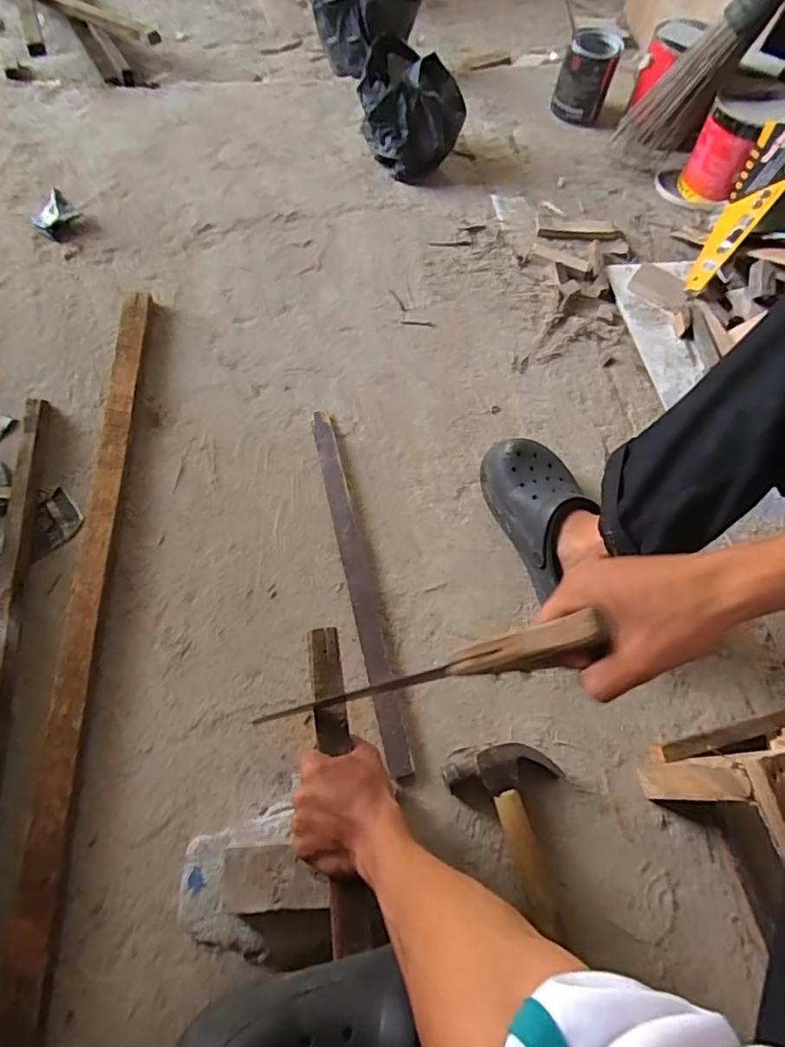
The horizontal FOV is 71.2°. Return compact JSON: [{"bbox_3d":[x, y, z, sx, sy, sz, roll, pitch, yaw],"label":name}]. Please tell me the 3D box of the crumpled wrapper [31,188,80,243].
[{"bbox_3d":[-0.587,-0.535,0.949,0.079,0.037,0.085,-29,69,-15],"label":"crumpled wrapper"}]

